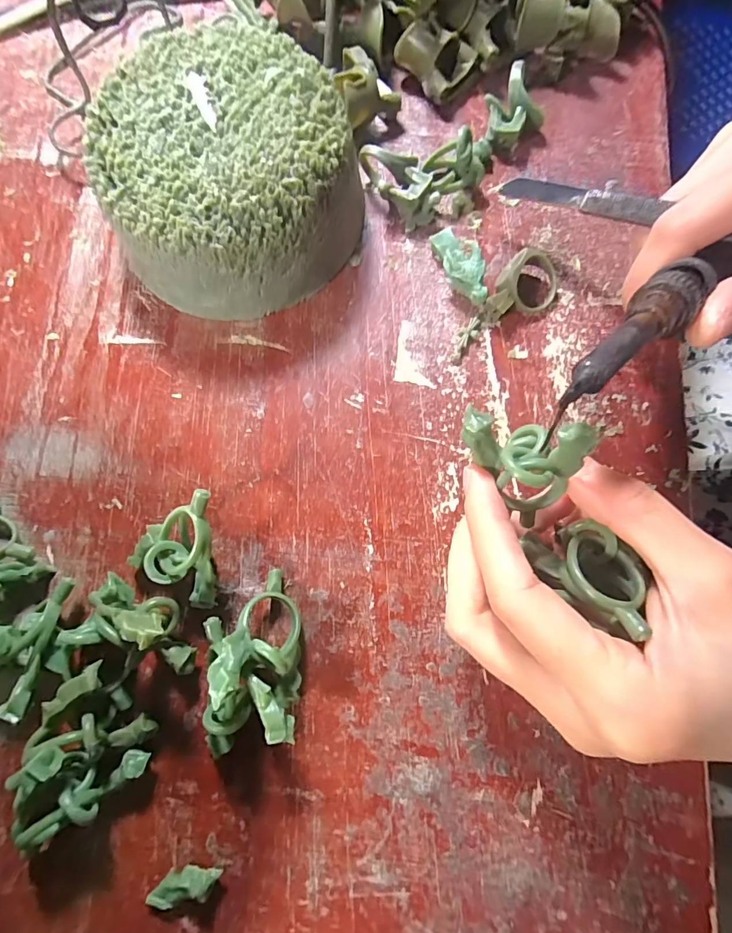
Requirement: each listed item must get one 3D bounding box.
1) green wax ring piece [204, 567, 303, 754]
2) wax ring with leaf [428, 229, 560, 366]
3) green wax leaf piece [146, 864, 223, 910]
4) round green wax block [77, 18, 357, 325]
[{"bbox_3d":[-0.040,0.067,0.154,0.030,0.031,0.053,-4,79,-1],"label":"green wax ring piece"},{"bbox_3d":[0.059,-0.081,0.192,0.049,0.016,0.059,-8,79,-2],"label":"wax ring with leaf"},{"bbox_3d":[-0.062,0.143,0.149,0.026,0.009,0.009,-23,80,-5],"label":"green wax leaf piece"},{"bbox_3d":[-0.056,-0.119,0.184,0.098,0.047,0.095,0,79,0],"label":"round green wax block"}]

